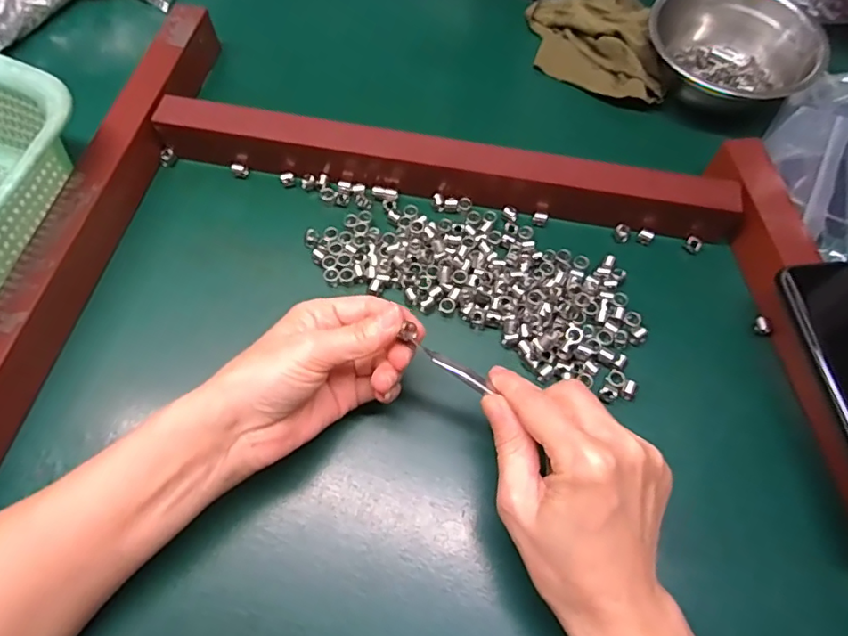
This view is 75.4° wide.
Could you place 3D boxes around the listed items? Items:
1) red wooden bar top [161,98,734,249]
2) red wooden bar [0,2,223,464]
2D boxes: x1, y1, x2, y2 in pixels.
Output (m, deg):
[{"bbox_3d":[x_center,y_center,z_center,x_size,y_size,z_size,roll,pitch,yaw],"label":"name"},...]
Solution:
[{"bbox_3d":[0.011,-0.105,0.383,0.396,0.043,0.031,10,66,4],"label":"red wooden bar top"},{"bbox_3d":[-0.220,-0.061,0.360,0.029,0.051,0.388,11,67,4],"label":"red wooden bar"}]

